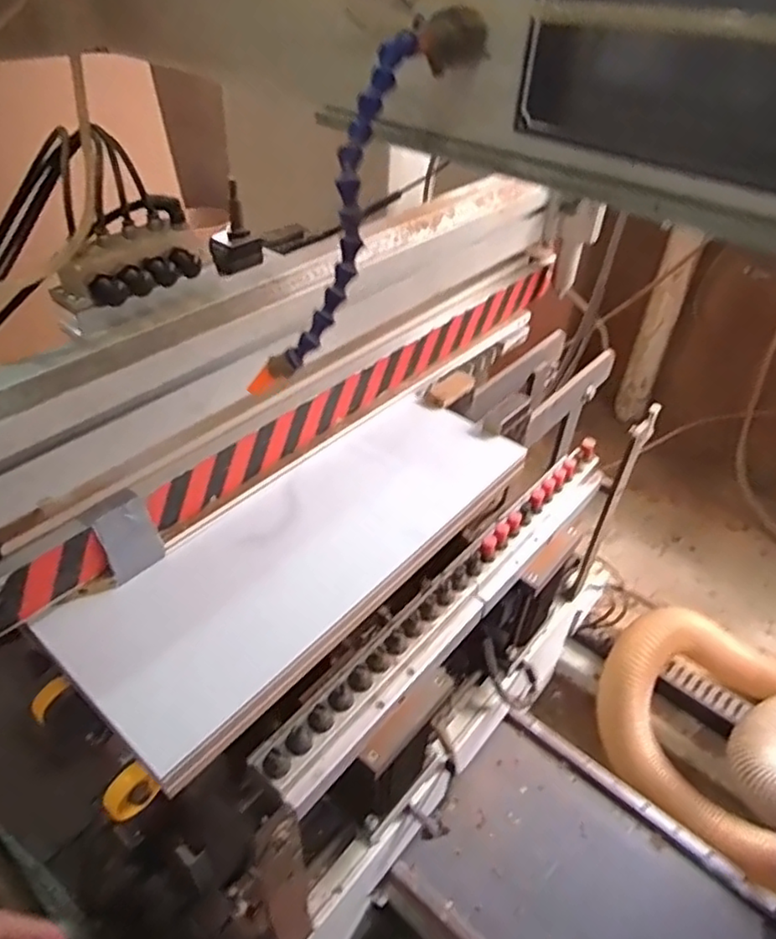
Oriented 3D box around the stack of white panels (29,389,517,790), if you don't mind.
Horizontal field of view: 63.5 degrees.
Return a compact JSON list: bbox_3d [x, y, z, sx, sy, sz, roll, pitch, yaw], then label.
[{"bbox_3d":[-0.065,0.077,0.671,0.189,0.036,0.521,34,50,29],"label":"stack of white panels"}]

